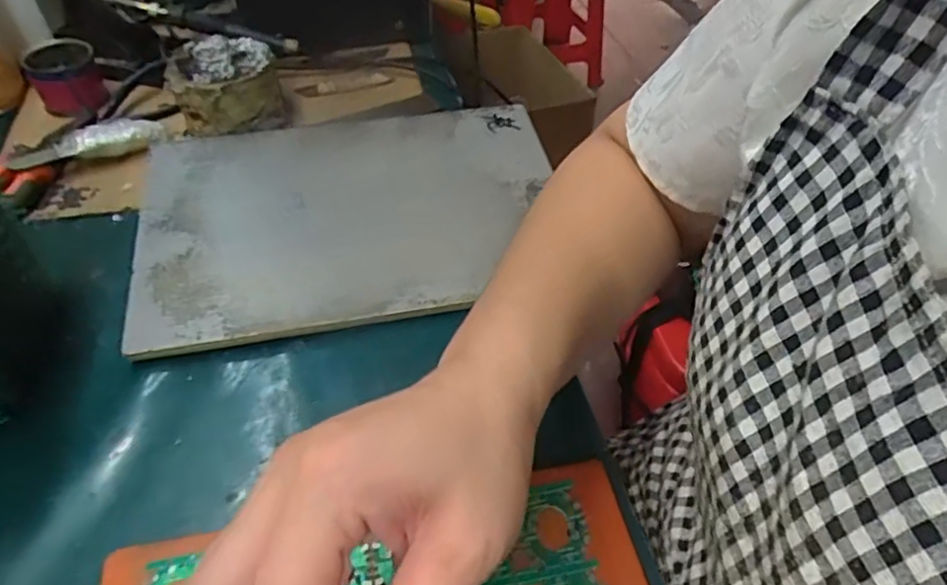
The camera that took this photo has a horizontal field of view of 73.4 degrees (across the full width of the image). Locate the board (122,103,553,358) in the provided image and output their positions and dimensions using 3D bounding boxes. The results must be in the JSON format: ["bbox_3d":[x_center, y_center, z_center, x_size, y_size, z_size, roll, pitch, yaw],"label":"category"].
[{"bbox_3d":[-0.087,-0.061,0.455,0.290,0.014,0.197,-8,54,-10],"label":"board"}]

